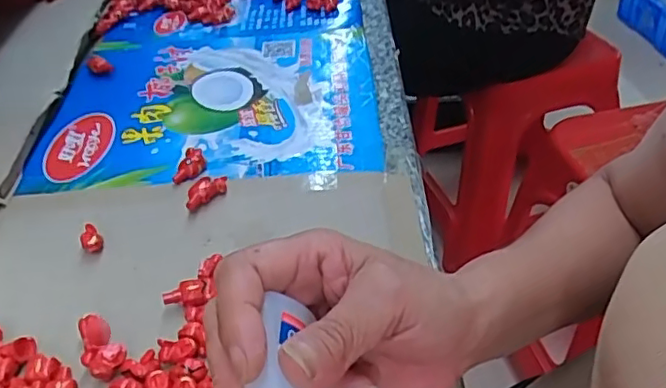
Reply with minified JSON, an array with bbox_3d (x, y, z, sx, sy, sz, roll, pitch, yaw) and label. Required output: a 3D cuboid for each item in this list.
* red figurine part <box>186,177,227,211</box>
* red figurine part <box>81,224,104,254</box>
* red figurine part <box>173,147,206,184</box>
[{"bbox_3d":[-0.096,-0.001,0.447,0.015,0.014,0.037,28,50,32],"label":"red figurine part"},{"bbox_3d":[-0.166,0.032,0.411,0.013,0.014,0.016,-30,47,-26],"label":"red figurine part"},{"bbox_3d":[-0.112,-0.023,0.475,0.018,0.013,0.037,11,43,17],"label":"red figurine part"}]

